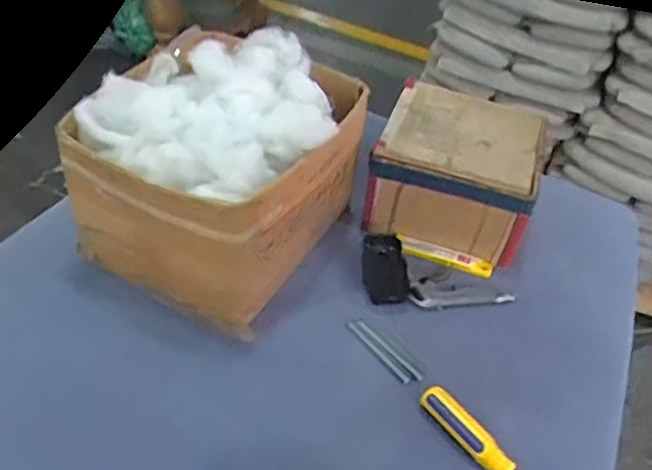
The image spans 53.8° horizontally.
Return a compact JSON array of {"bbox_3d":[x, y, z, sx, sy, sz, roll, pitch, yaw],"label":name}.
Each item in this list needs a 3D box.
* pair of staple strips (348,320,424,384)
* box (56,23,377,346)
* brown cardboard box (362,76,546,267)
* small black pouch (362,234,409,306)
[{"bbox_3d":[0.067,0.132,0.743,0.021,0.004,0.107,-26,50,-29],"label":"pair of staple strips"},{"bbox_3d":[-0.129,-0.089,0.789,0.268,0.232,0.303,23,44,16],"label":"box"},{"bbox_3d":[0.179,-0.093,0.903,0.213,0.136,0.238,14,42,6],"label":"brown cardboard box"},{"bbox_3d":[0.076,0.039,0.836,0.056,0.013,0.128,2,42,-2],"label":"small black pouch"}]

